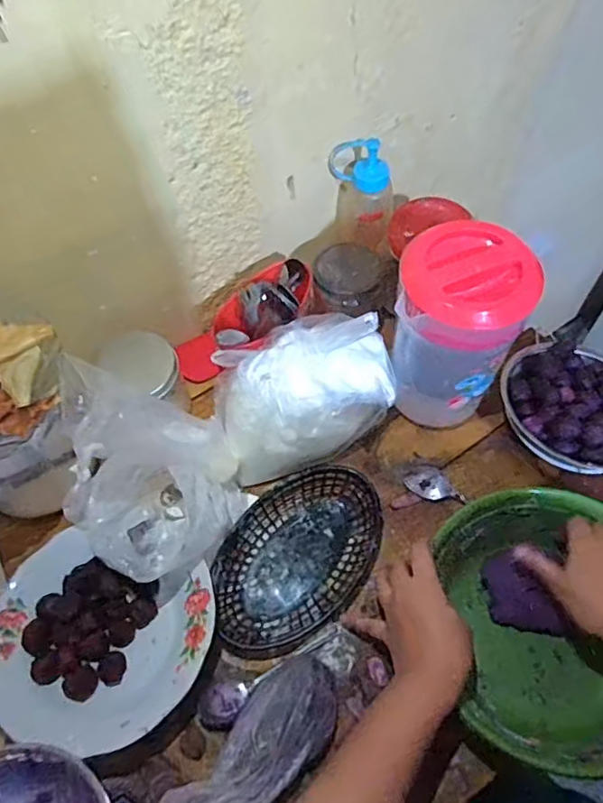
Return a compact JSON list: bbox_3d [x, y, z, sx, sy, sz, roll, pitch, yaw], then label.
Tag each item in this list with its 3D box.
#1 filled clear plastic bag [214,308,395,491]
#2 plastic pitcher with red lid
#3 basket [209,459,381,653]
[{"bbox_3d":[0.004,-0.021,0.635,0.193,0.150,0.126,-18,60,-9],"label":"filled clear plastic bag"},{"bbox_3d":[0.158,-0.069,0.607,0.118,0.205,0.108,-1,59,1],"label":"plastic pitcher with red lid"},{"bbox_3d":[-0.003,0.163,0.620,0.137,0.037,0.217,29,64,18],"label":"basket"}]

